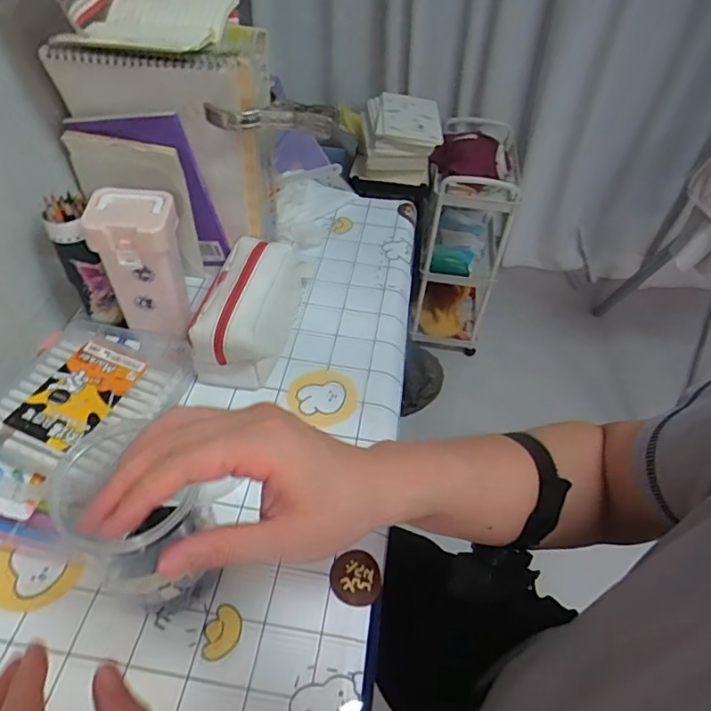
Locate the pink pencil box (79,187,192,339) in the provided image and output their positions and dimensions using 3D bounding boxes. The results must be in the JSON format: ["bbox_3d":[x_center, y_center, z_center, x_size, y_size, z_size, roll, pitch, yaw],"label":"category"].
[{"bbox_3d":[-0.231,-0.095,0.590,0.081,0.157,0.067,-7,49,-13],"label":"pink pencil box"}]

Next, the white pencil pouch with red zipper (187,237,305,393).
[{"bbox_3d":[-0.124,-0.063,0.645,0.092,0.089,0.199,9,47,2],"label":"white pencil pouch with red zipper"}]

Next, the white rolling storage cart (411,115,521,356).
[{"bbox_3d":[0.322,-0.360,1.599,0.244,0.559,0.431,14,48,7],"label":"white rolling storage cart"}]

